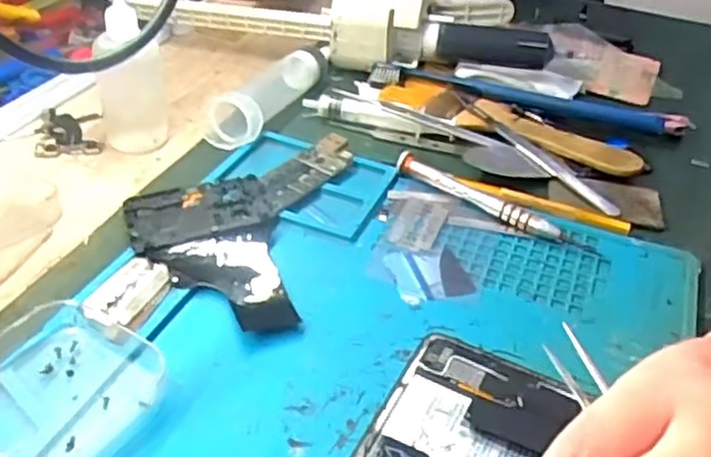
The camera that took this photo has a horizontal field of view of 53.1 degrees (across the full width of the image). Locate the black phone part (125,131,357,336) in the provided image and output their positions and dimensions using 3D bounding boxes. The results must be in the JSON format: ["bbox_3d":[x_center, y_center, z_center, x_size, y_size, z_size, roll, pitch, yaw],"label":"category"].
[{"bbox_3d":[-0.061,-0.008,0.351,0.093,0.010,0.144,9,38,5],"label":"black phone part"}]

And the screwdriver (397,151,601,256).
[{"bbox_3d":[0.070,-0.014,0.366,0.110,0.014,0.012,22,41,22],"label":"screwdriver"}]

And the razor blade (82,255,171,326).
[{"bbox_3d":[-0.098,0.027,0.306,0.026,0.004,0.038,19,45,20],"label":"razor blade"}]

